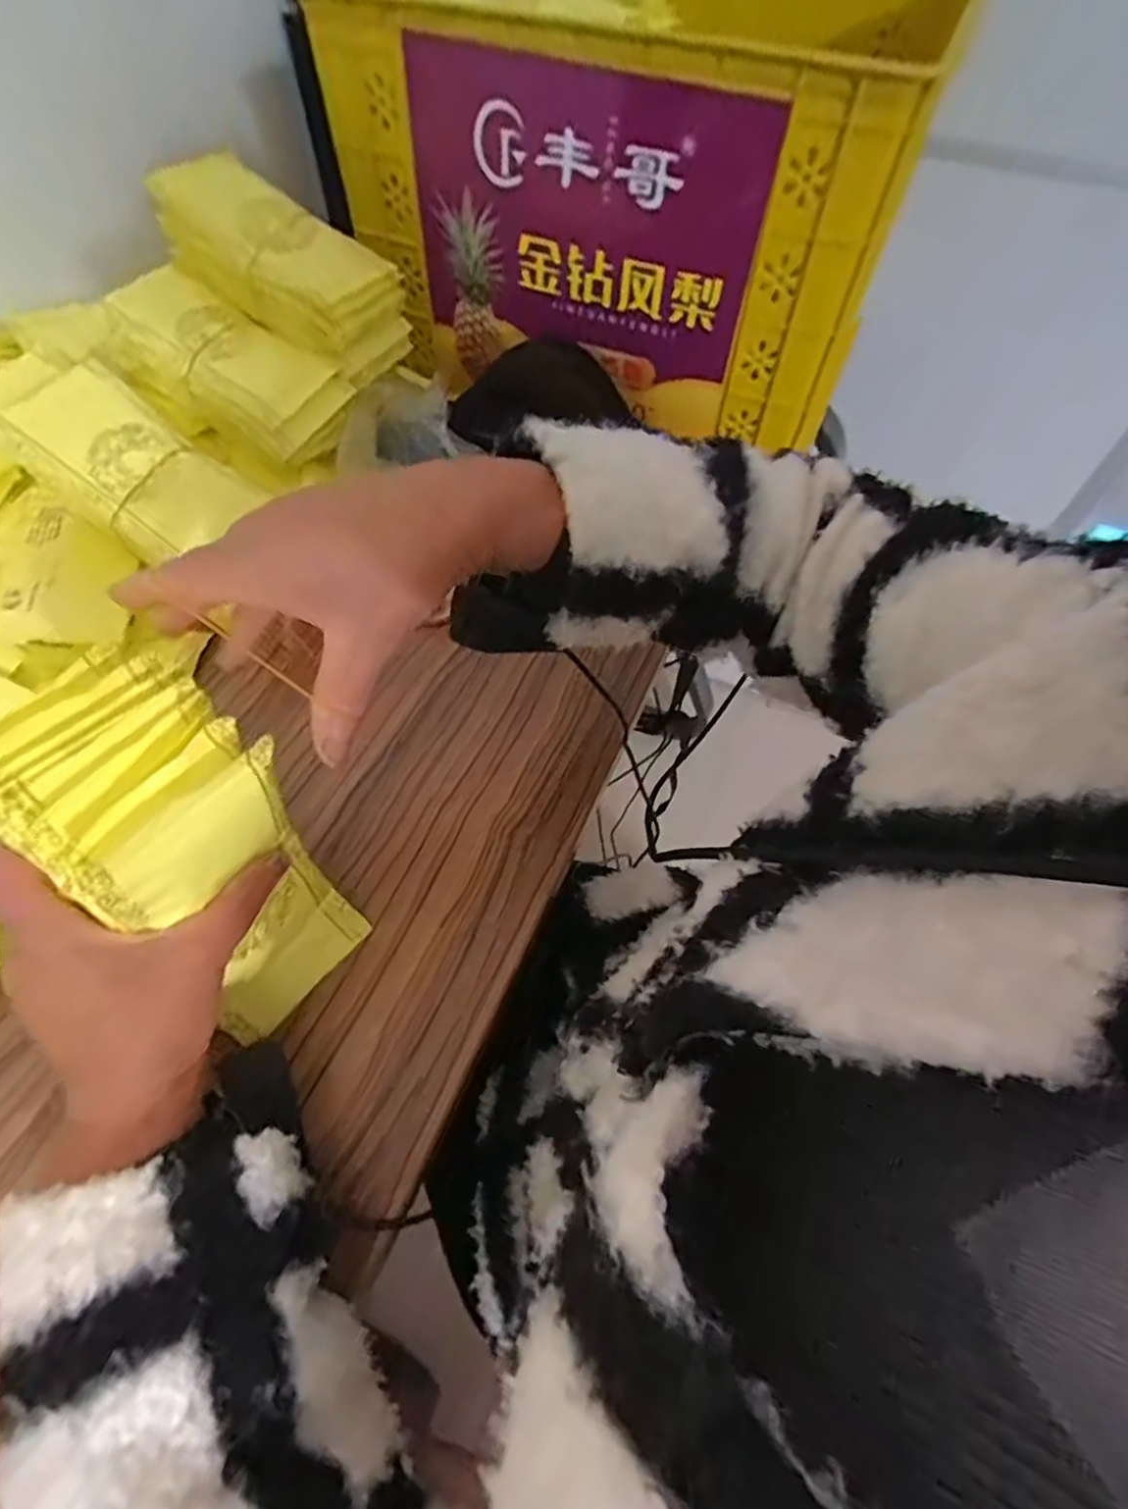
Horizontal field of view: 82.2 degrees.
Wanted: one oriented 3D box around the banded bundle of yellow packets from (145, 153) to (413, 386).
[{"bbox_3d":[-0.225,-0.396,0.526,0.197,0.071,0.087,32,61,-6],"label":"banded bundle of yellow packets"}]

